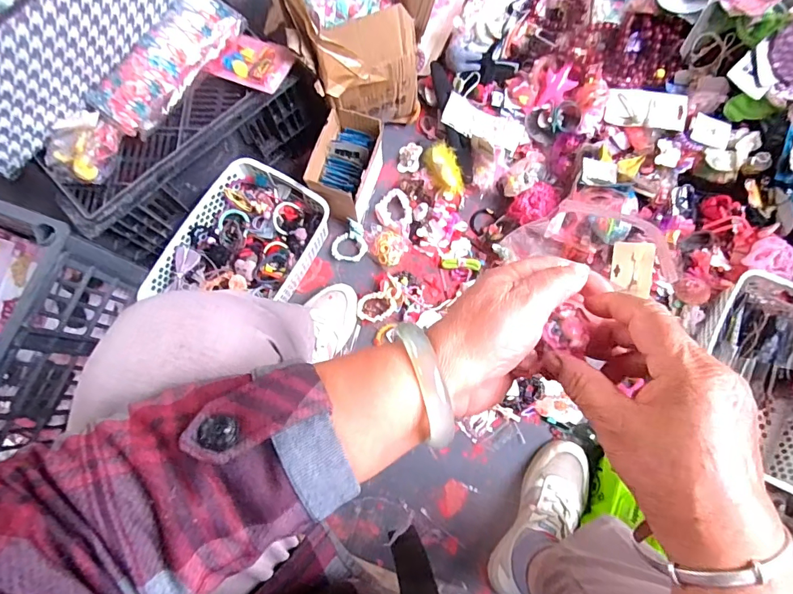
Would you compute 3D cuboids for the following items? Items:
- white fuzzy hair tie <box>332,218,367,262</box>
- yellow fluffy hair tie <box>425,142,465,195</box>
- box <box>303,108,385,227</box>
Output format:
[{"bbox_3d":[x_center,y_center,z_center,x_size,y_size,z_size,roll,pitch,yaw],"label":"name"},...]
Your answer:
[{"bbox_3d":[-0.079,-0.096,0.773,0.058,0.015,0.073,34,83,2],"label":"white fuzzy hair tie"},{"bbox_3d":[0.088,-0.235,0.791,0.053,0.039,0.102,-23,79,-4],"label":"yellow fluffy hair tie"},{"bbox_3d":[-0.082,-0.220,0.755,0.097,0.120,0.152,19,79,5],"label":"box"}]

